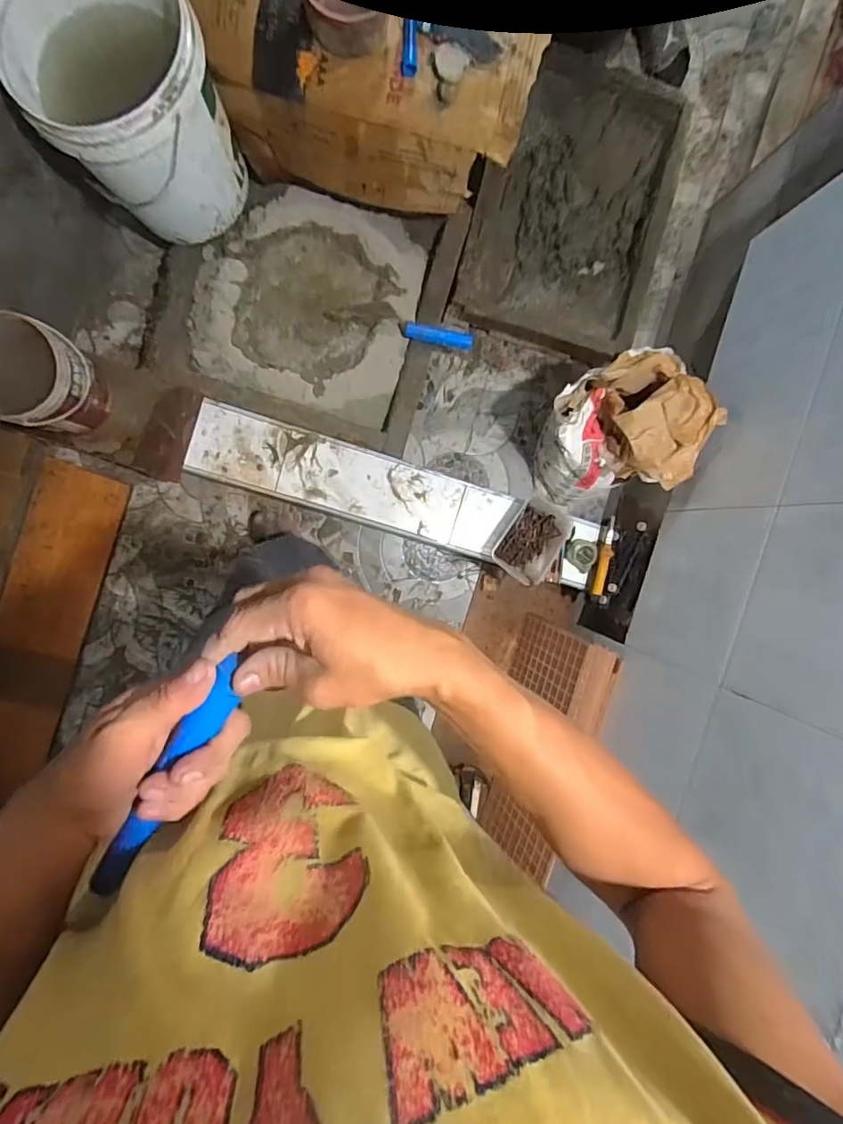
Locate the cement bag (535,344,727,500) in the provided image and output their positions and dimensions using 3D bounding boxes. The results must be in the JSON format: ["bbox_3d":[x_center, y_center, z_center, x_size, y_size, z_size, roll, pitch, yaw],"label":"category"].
[{"bbox_3d":[0.387,-0.263,1.105,0.224,0.356,0.276,-44,98,-6],"label":"cement bag"}]

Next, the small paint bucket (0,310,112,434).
[{"bbox_3d":[-0.727,-0.342,0.976,0.191,0.168,0.190,14,90,-10],"label":"small paint bucket"}]

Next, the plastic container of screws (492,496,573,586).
[{"bbox_3d":[0.254,-0.047,1.159,0.132,0.062,0.178,32,87,-9],"label":"plastic container of screws"}]

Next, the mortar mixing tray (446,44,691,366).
[{"bbox_3d":[0.352,-0.845,1.225,0.429,0.114,0.646,14,90,-10],"label":"mortar mixing tray"}]

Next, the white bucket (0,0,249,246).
[{"bbox_3d":[-0.527,-0.825,0.930,0.313,0.299,0.354,-31,97,-7],"label":"white bucket"}]

